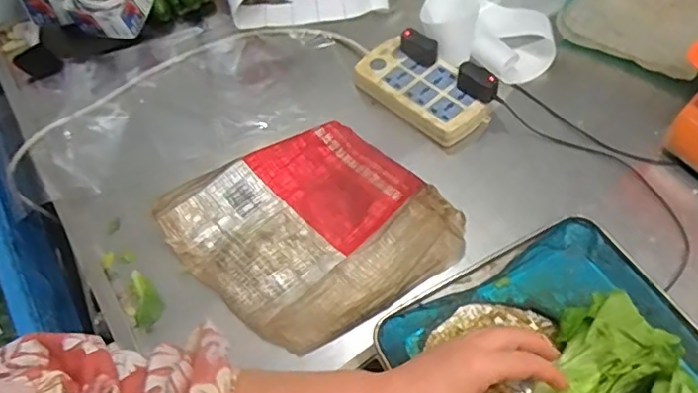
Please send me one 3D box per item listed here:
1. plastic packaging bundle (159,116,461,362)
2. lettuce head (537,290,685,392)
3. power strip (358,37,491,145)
[{"bbox_3d":[-0.042,0.036,0.673,0.278,0.031,0.262,-33,61,-16],"label":"plastic packaging bundle"},{"bbox_3d":[0.175,0.130,0.430,0.132,0.052,0.075,-32,60,-15],"label":"lettuce head"},{"bbox_3d":[0.098,-0.144,0.773,0.099,0.032,0.181,-40,63,-20],"label":"power strip"}]

